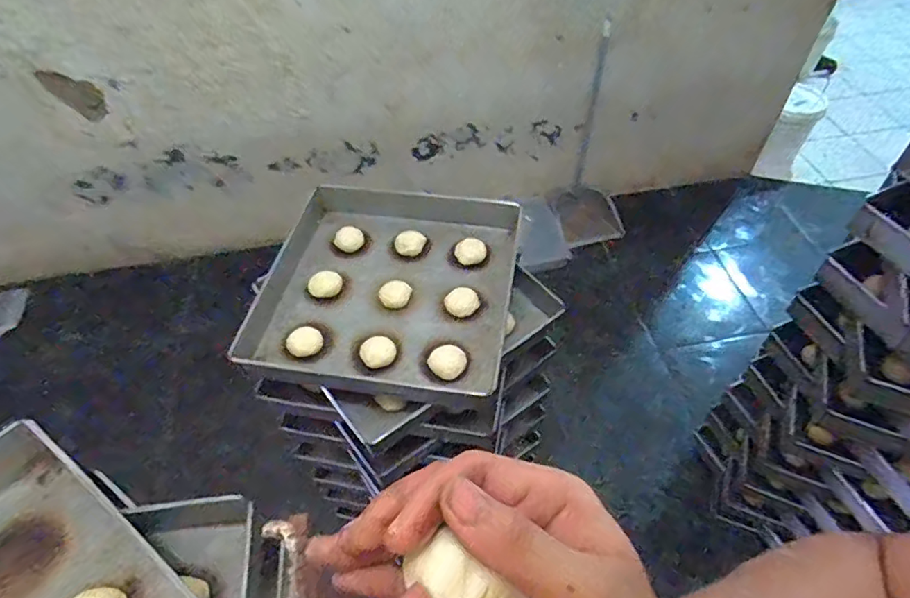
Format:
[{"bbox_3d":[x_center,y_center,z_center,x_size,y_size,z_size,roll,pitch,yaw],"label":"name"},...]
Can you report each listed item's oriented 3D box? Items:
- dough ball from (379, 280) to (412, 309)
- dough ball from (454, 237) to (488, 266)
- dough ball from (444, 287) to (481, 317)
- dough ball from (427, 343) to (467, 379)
[{"bbox_3d":[-0.105,-0.010,0.958,0.049,0.033,0.042,19,54,17],"label":"dough ball"},{"bbox_3d":[0.030,-0.089,1.016,0.059,0.027,0.046,0,51,2],"label":"dough ball"},{"bbox_3d":[0.014,0.005,0.943,0.054,0.030,0.051,-22,53,-16],"label":"dough ball"},{"bbox_3d":[-0.011,0.099,0.870,0.054,0.027,0.048,29,57,23],"label":"dough ball"}]

